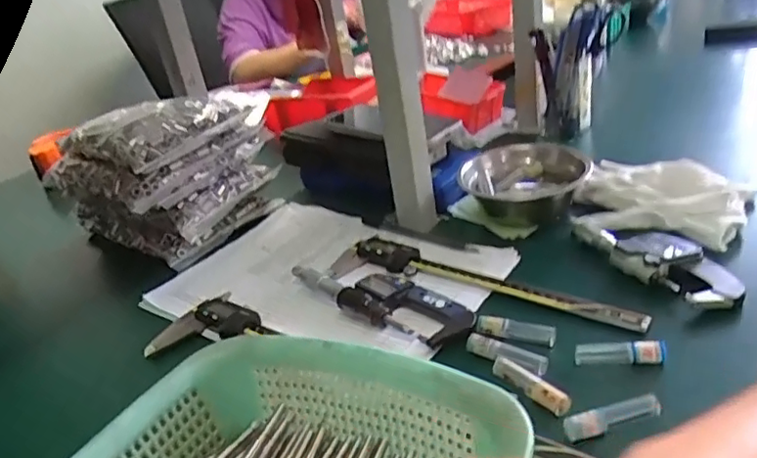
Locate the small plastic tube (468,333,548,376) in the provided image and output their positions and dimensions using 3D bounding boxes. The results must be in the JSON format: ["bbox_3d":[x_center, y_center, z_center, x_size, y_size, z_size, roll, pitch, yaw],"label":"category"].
[{"bbox_3d":[0.090,0.088,0.424,0.061,0.012,0.011,15,34,39],"label":"small plastic tube"}]

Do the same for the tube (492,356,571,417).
[{"bbox_3d":[0.100,0.102,0.395,0.013,0.013,0.061,-23,30,-29],"label":"tube"}]

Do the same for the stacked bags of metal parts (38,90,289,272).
[{"bbox_3d":[-0.237,-0.066,0.679,0.191,0.141,0.172,16,34,40],"label":"stacked bags of metal parts"}]

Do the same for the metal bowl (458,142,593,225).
[{"bbox_3d":[0.145,-0.039,0.600,0.119,0.062,0.119,-3,26,10],"label":"metal bowl"}]

